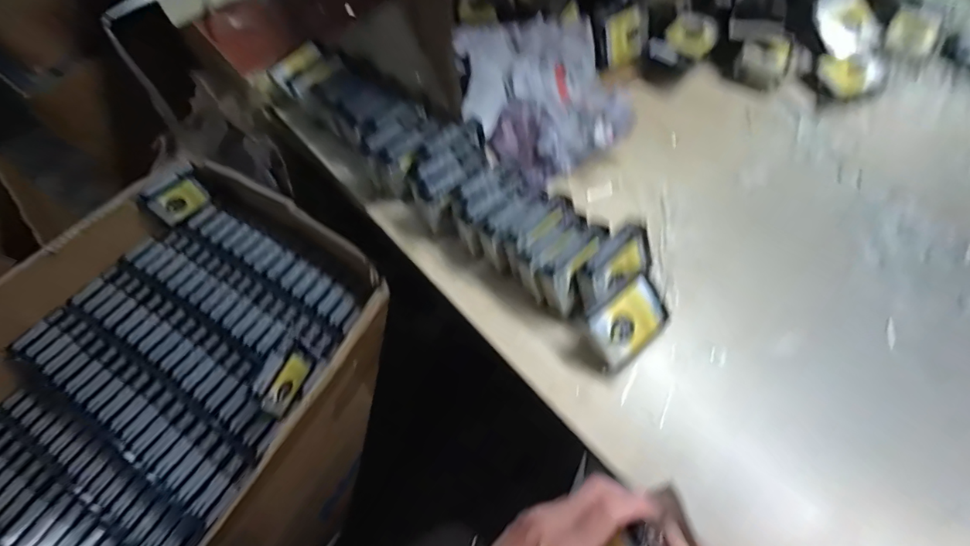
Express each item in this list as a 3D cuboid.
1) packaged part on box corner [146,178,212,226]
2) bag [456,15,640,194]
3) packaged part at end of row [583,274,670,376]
[{"bbox_3d":[-0.380,-0.089,0.645,0.010,0.045,0.061,39,70,22],"label":"packaged part on box corner"},{"bbox_3d":[0.060,-0.190,0.561,0.157,0.065,0.198,-18,62,-6],"label":"bag"},{"bbox_3d":[0.119,0.044,0.431,0.074,0.014,0.060,-37,105,-15],"label":"packaged part at end of row"}]

